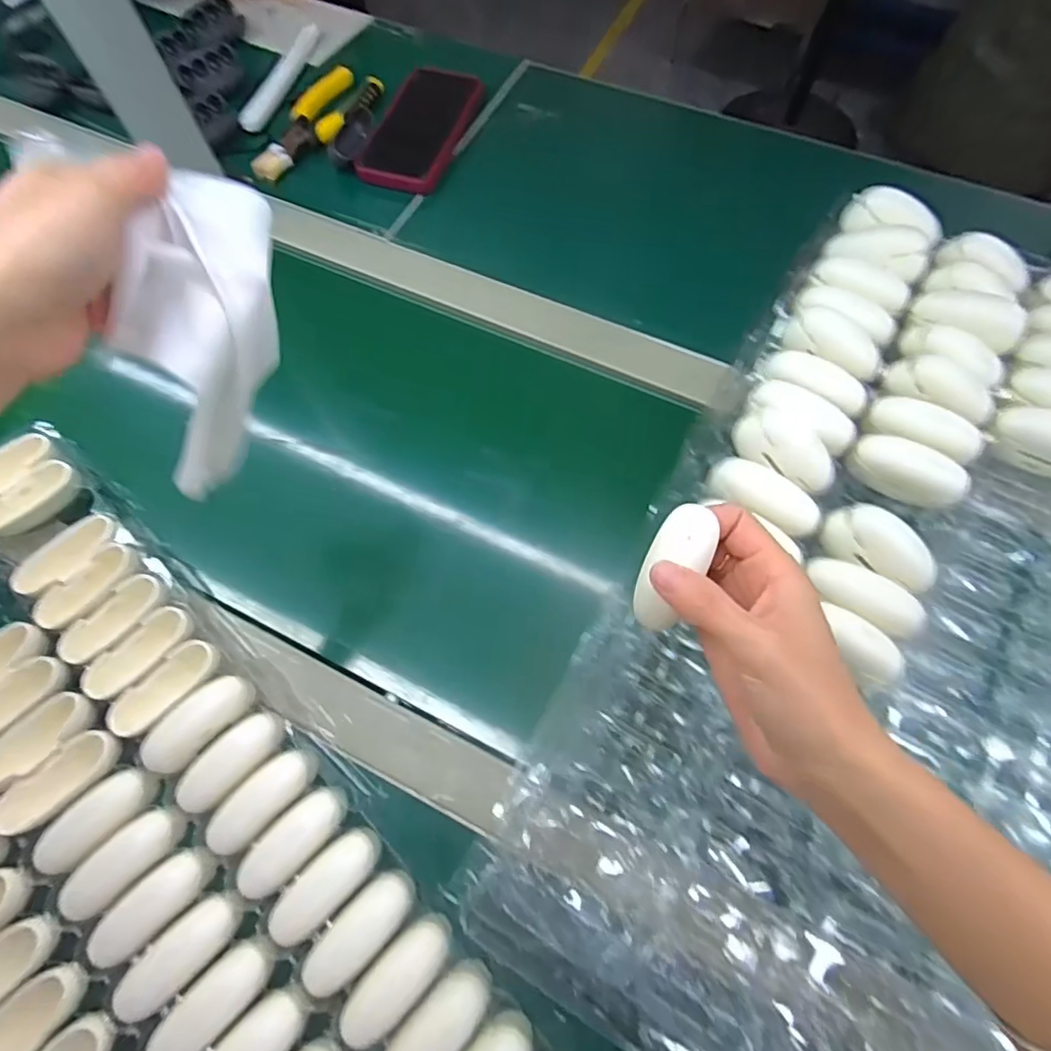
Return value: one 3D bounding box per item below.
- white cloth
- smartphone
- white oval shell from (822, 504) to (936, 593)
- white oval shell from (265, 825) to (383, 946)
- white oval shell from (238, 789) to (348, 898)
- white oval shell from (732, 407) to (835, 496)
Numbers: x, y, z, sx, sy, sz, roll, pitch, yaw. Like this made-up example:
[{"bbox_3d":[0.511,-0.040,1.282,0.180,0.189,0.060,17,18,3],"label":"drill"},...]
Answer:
[{"bbox_3d":[-0.154,-0.080,0.274,0.038,0.152,0.058,19,28,10],"label":"white cloth"},{"bbox_3d":[-0.102,-0.399,0.568,0.077,0.017,0.178,15,69,7],"label":"smartphone"},{"bbox_3d":[0.218,0.013,0.345,0.067,0.025,0.028,28,71,12],"label":"white oval shell"},{"bbox_3d":[-0.113,0.203,0.320,0.028,0.013,0.067,40,74,16],"label":"white oval shell"},{"bbox_3d":[-0.134,0.183,0.330,0.028,0.016,0.066,41,74,16],"label":"white oval shell"},{"bbox_3d":[0.171,-0.050,0.369,0.068,0.032,0.026,36,73,15],"label":"white oval shell"}]

